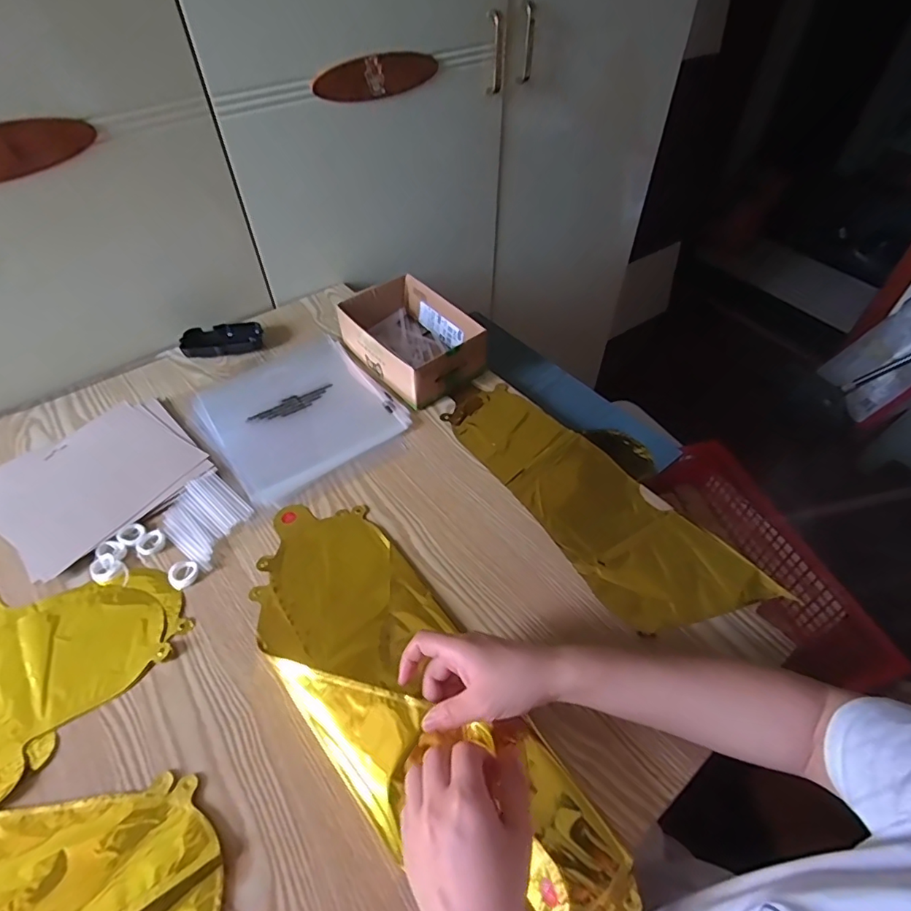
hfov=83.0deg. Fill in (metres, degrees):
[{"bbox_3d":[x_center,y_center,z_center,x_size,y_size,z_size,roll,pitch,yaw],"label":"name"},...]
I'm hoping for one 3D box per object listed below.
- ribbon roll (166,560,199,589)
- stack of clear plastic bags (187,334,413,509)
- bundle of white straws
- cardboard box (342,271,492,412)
[{"bbox_3d":[-0.271,0.118,0.514,0.027,0.008,0.028,1,50,-1],"label":"ribbon roll"},{"bbox_3d":[-0.205,-0.057,0.672,0.221,0.008,0.244,-30,57,-24],"label":"stack of clear plastic bags"},{"bbox_3d":[-0.266,0.065,0.551,0.095,0.007,0.079,31,56,22],"label":"bundle of white straws"},{"bbox_3d":[-0.060,-0.157,0.695,0.129,0.062,0.186,-30,57,-24],"label":"cardboard box"}]

